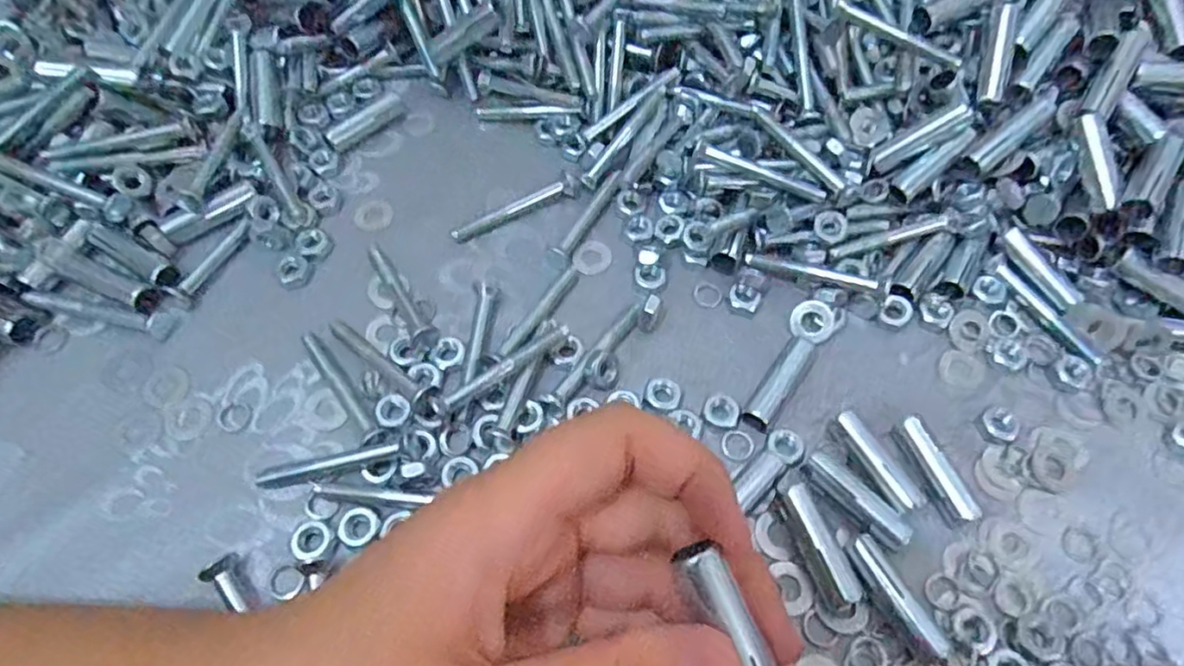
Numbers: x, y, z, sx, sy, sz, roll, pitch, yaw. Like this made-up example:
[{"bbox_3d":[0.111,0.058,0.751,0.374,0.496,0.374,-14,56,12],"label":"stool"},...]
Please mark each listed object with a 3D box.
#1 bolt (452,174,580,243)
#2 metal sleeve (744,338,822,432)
[{"bbox_3d":[-0.033,-0.054,0.289,0.058,0.005,0.011,-23,64,-14],"label":"bolt"},{"bbox_3d":[0.070,0.018,0.247,0.010,0.010,0.040,34,65,16],"label":"metal sleeve"}]

